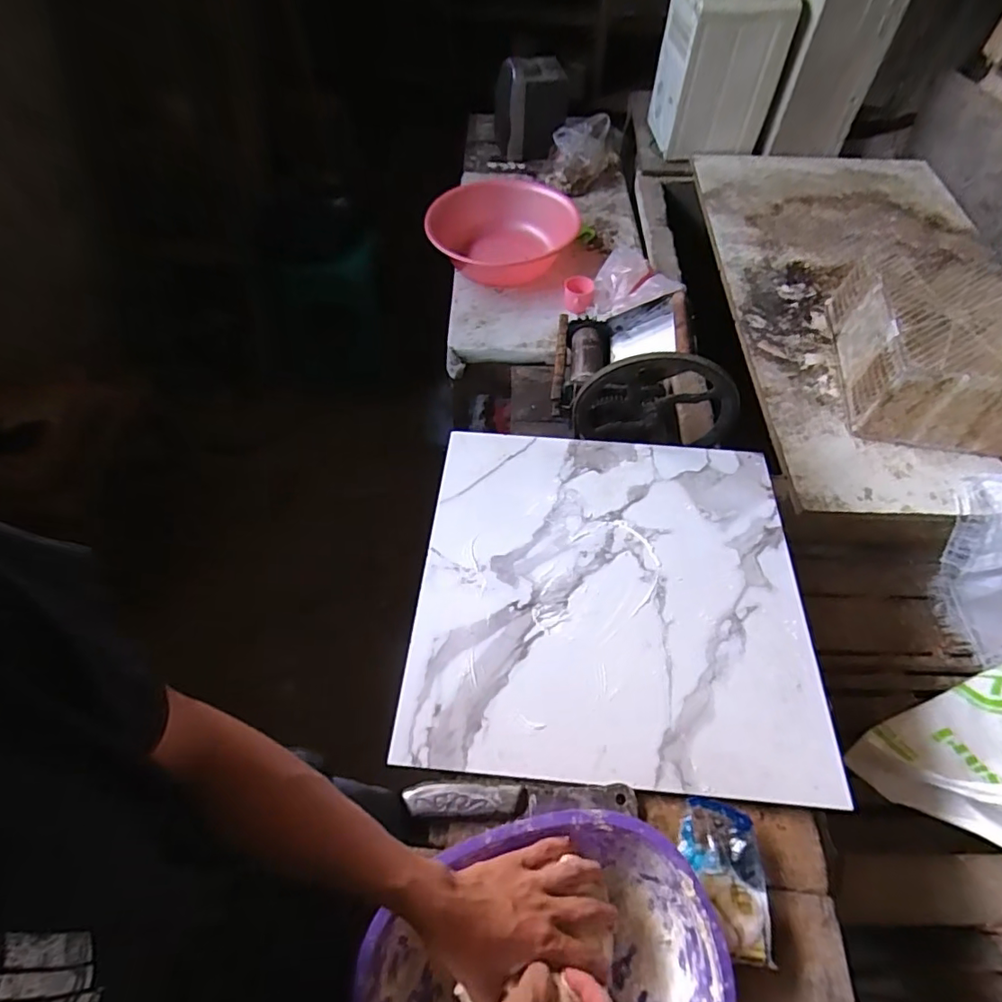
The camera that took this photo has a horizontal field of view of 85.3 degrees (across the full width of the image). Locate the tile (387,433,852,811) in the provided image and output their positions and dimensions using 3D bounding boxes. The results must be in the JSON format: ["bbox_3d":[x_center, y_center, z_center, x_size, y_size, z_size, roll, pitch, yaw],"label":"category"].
[{"bbox_3d":[0.144,0.105,0.736,0.492,0.010,0.498,5,52,2],"label":"tile"}]

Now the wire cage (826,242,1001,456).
[{"bbox_3d":[0.982,-0.361,1.235,0.313,0.186,0.483,14,57,7],"label":"wire cage"}]

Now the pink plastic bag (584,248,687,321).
[{"bbox_3d":[0.349,-0.611,1.505,0.240,0.100,0.228,-5,56,-5],"label":"pink plastic bag"}]

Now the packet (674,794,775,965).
[{"bbox_3d":[0.221,0.366,0.531,0.075,0.030,0.132,-2,56,-3],"label":"packet"}]

